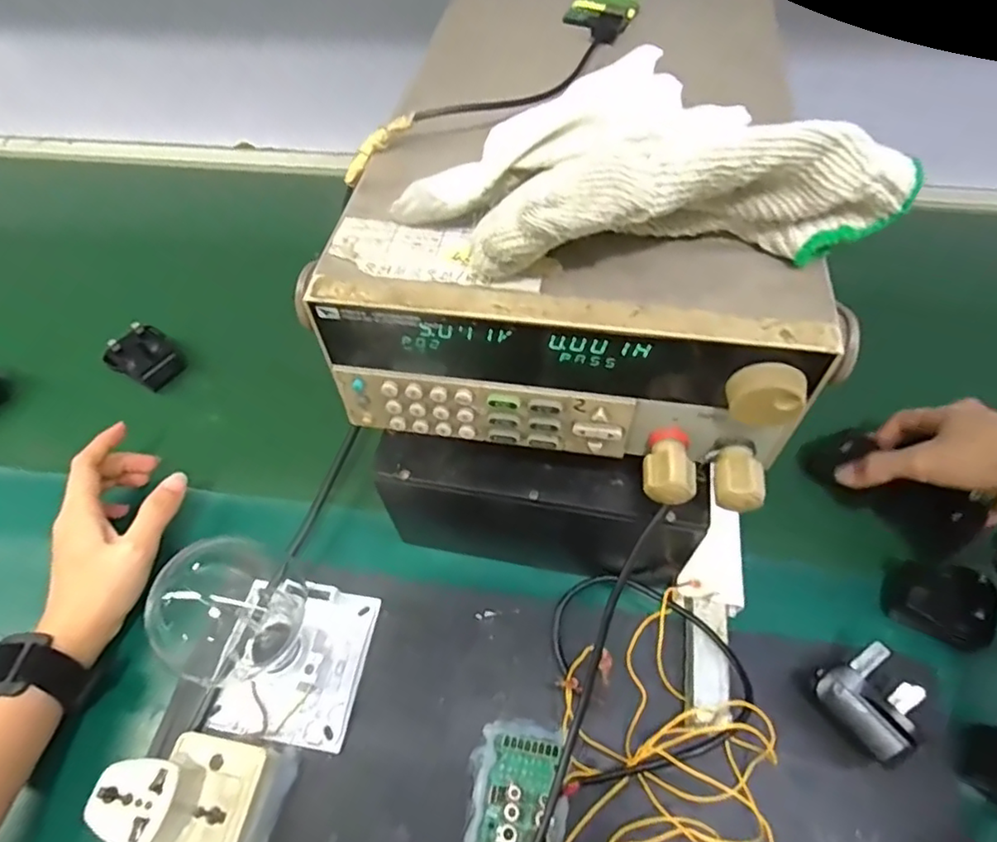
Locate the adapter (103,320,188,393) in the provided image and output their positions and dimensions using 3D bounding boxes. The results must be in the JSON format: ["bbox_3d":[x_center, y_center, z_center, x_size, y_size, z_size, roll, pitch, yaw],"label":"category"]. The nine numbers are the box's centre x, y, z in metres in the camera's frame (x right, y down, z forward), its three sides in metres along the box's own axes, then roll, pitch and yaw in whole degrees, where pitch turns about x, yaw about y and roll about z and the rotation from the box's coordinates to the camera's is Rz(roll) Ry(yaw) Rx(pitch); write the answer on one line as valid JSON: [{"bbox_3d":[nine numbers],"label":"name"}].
[{"bbox_3d":[-0.294,-0.053,0.497,0.040,0.037,0.045,32,63,23],"label":"adapter"}]

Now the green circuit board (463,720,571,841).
[{"bbox_3d":[0.008,0.208,0.311,0.053,0.019,0.092,6,56,8],"label":"green circuit board"}]

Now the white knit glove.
[{"bbox_3d":[0.058,-0.100,0.237,0.196,0.059,0.072,-10,56,-4],"label":"white knit glove"}]

